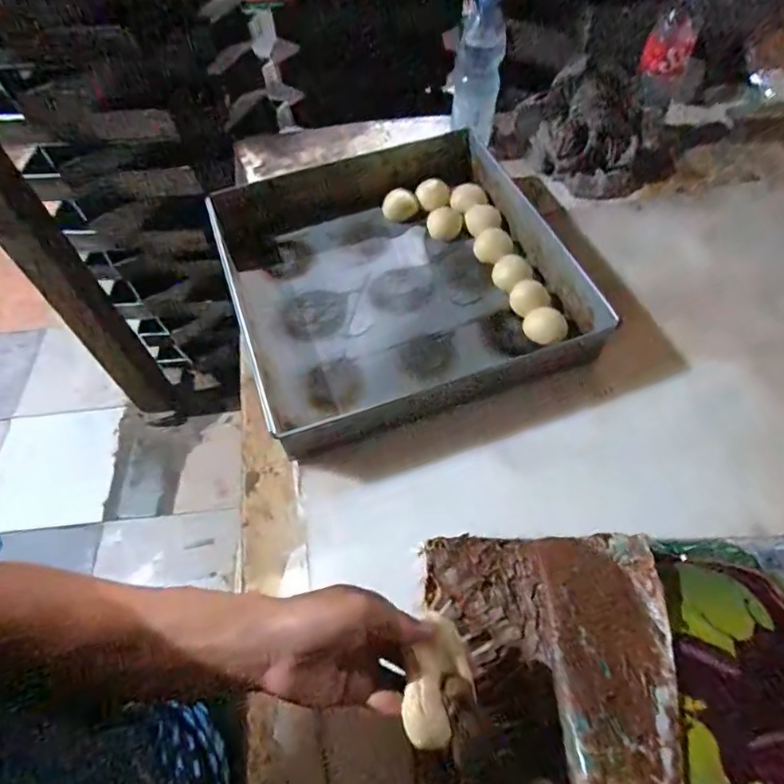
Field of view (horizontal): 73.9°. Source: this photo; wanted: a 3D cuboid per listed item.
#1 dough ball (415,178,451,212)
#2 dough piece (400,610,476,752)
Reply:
[{"bbox_3d":[0.062,-0.295,0.789,0.049,0.035,0.043,-2,56,2],"label":"dough ball"},{"bbox_3d":[0.035,0.205,0.369,0.044,0.020,0.082,13,58,10],"label":"dough piece"}]

